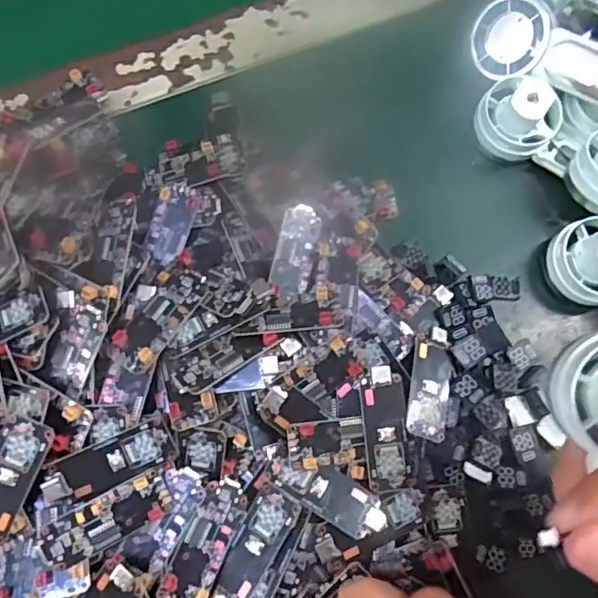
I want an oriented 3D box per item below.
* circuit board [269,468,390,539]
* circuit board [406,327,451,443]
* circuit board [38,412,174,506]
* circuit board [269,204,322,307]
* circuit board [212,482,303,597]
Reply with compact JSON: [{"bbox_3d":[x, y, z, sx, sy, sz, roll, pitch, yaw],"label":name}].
[{"bbox_3d":[0.014,0.082,0.237,0.046,0.006,0.018,32,76,10],"label":"circuit board"},{"bbox_3d":[0.060,0.037,0.256,0.019,0.005,0.050,20,62,-12],"label":"circuit board"},{"bbox_3d":[-0.075,0.065,0.230,0.051,0.008,0.018,-24,74,-6],"label":"circuit board"},{"bbox_3d":[-0.001,-0.020,0.266,0.018,0.008,0.050,12,74,5],"label":"circuit board"},{"bbox_3d":[-0.017,0.103,0.232,0.020,0.007,0.052,23,75,8],"label":"circuit board"}]

